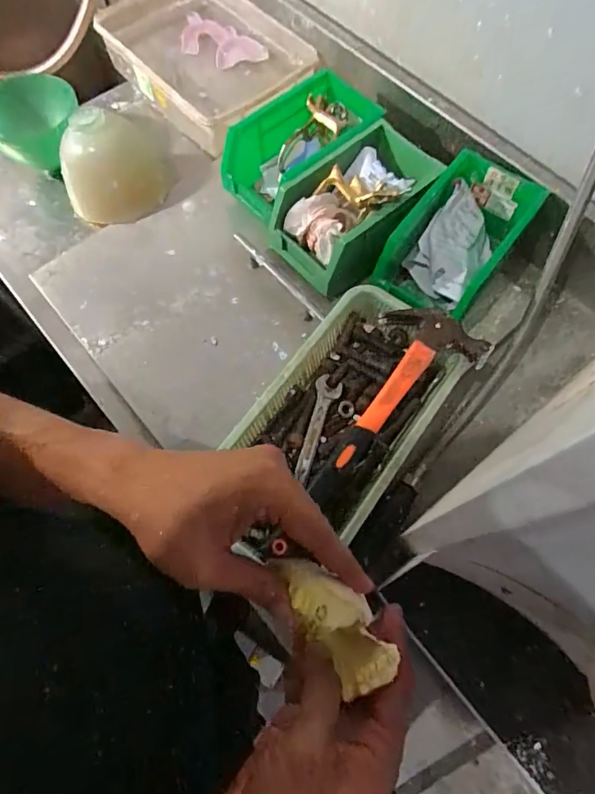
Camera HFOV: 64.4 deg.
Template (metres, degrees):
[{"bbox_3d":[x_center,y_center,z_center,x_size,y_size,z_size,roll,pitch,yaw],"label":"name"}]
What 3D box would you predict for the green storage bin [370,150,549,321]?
[{"bbox_3d":[0.171,-0.157,0.502,0.113,0.090,0.167,36,72,14],"label":"green storage bin"}]

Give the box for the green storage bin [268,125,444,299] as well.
[{"bbox_3d":[0.059,-0.205,0.512,0.124,0.082,0.169,37,72,14],"label":"green storage bin"}]

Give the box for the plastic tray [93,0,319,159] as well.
[{"bbox_3d":[-0.131,-0.467,0.664,0.186,0.073,0.280,-39,72,-14],"label":"plastic tray"}]

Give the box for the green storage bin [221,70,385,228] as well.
[{"bbox_3d":[0.006,-0.281,0.547,0.175,0.080,0.099,-36,72,-13],"label":"green storage bin"}]

